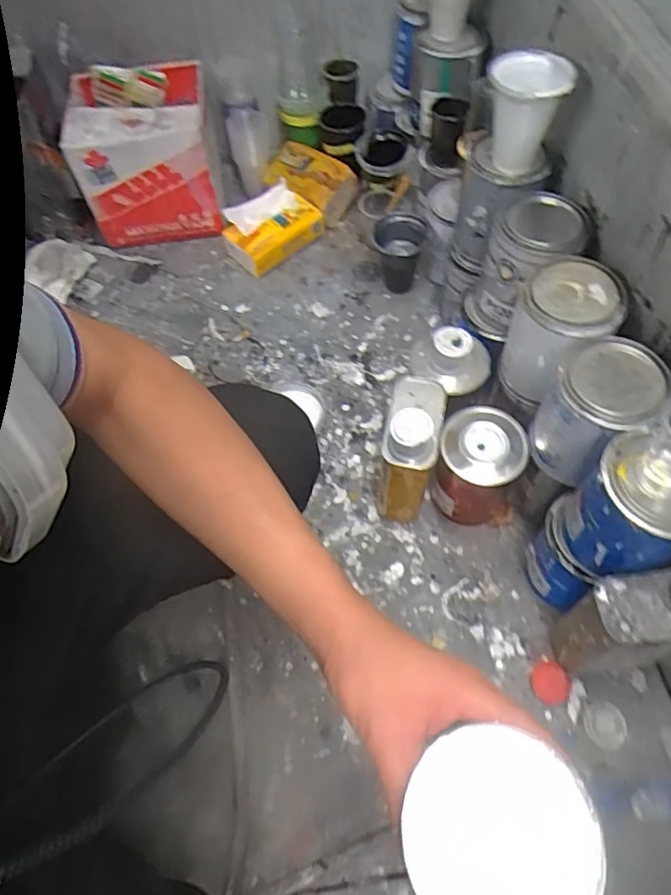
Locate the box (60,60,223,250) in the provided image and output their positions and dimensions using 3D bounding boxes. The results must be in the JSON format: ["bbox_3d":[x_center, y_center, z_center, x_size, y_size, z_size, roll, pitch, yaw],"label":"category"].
[{"bbox_3d":[-0.340,-0.529,1.065,0.235,0.188,0.242,-8,61,-2],"label":"box"}]

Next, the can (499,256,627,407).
[{"bbox_3d":[0.257,-0.131,0.684,0.103,0.134,0.116,15,62,11],"label":"can"}]

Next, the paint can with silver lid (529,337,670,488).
[{"bbox_3d":[0.272,-0.038,0.625,0.100,0.131,0.111,29,66,17],"label":"paint can with silver lid"}]

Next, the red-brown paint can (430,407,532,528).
[{"bbox_3d":[0.180,0.031,0.737,0.103,0.145,0.095,-1,61,2],"label":"red-brown paint can"}]

